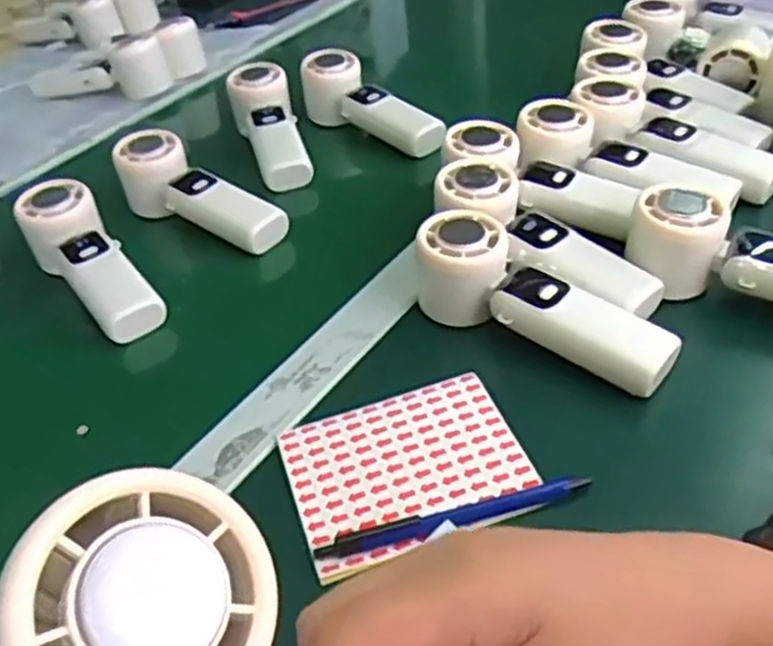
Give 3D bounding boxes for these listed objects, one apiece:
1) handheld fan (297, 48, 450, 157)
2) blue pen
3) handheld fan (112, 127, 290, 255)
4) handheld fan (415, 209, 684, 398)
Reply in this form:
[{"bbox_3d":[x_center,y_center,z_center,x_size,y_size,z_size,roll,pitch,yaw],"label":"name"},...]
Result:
[{"bbox_3d":[-0.011,-0.203,0.721,0.166,0.061,0.048,29,52,36],"label":"handheld fan"},{"bbox_3d":[0.033,0.093,0.382,0.135,0.007,0.014,-13,40,-6],"label":"blue pen"},{"bbox_3d":[-0.149,-0.102,0.629,0.166,0.050,0.056,29,51,20],"label":"handheld fan"},{"bbox_3d":[0.093,-0.016,0.463,0.165,0.052,0.055,21,48,30],"label":"handheld fan"}]

